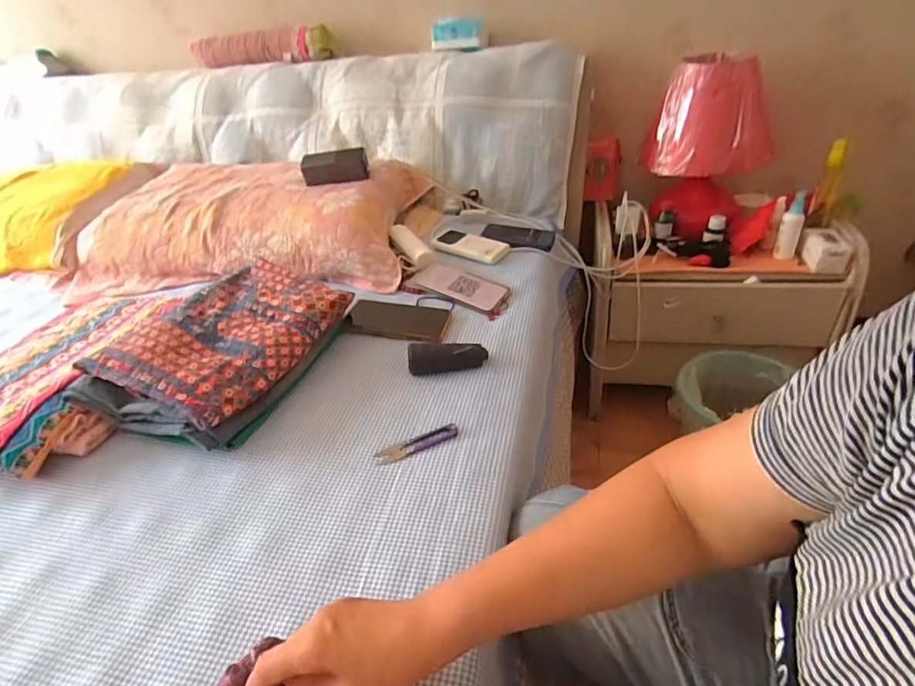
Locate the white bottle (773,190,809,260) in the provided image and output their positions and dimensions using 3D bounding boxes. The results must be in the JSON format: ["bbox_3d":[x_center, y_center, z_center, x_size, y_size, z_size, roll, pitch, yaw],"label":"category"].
[{"bbox_3d":[0.684,-0.236,1.012,0.039,0.138,0.032,22,44,33],"label":"white bottle"}]

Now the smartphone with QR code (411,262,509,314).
[{"bbox_3d":[0.004,-0.101,0.856,0.164,0.010,0.078,21,51,20],"label":"smartphone with QR code"}]

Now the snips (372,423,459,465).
[{"bbox_3d":[-0.047,0.120,0.587,0.101,0.005,0.025,-18,37,-16],"label":"snips"}]

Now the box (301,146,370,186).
[{"bbox_3d":[-0.248,-0.359,1.003,0.133,0.049,0.050,-3,36,4],"label":"box"}]

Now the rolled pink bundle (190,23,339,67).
[{"bbox_3d":[-0.506,-0.770,1.283,0.452,0.069,0.083,12,39,23],"label":"rolled pink bundle"}]

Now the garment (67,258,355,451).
[{"bbox_3d":[-0.308,0.006,0.679,0.212,0.086,0.306,14,40,26],"label":"garment"}]

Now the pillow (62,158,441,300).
[{"bbox_3d":[-0.431,-0.253,1.025,0.665,0.139,0.356,-1,36,6],"label":"pillow"}]

